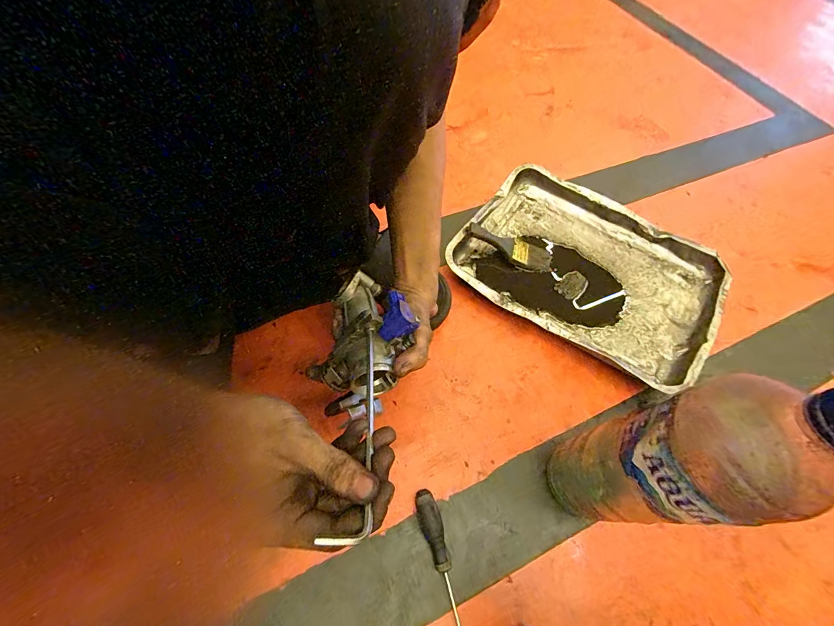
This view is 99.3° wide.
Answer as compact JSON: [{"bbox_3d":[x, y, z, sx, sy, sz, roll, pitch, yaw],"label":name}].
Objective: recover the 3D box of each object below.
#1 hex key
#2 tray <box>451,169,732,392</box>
[{"bbox_3d":[-0.040,0.072,0.254,0.022,0.006,0.162,1,43,-3],"label":"hex key"},{"bbox_3d":[0.271,-0.078,0.577,0.380,0.047,0.291,33,63,15],"label":"tray"}]

